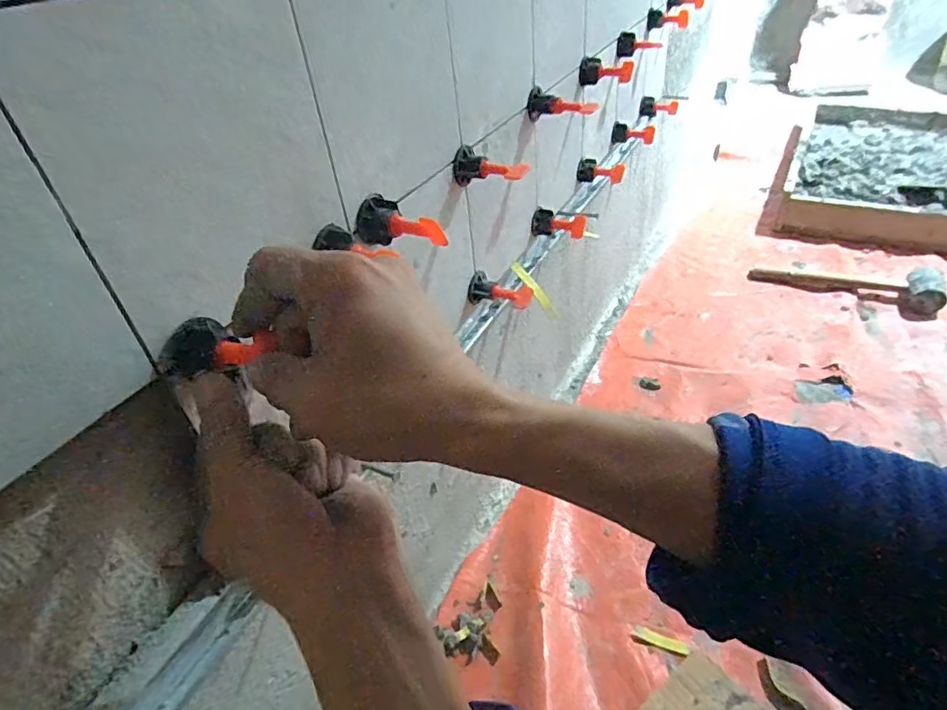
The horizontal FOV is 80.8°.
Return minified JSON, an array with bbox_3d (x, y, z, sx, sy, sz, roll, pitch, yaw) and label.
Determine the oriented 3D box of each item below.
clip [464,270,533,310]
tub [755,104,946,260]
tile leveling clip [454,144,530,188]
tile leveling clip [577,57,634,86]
[{"bbox_3d":[0.026,-0.058,0.527,0.057,0.029,0.031,18,45,26],"label":"clip"},{"bbox_3d":[1.140,-0.505,1.493,0.558,0.104,0.855,17,44,26],"label":"tub"},{"bbox_3d":[0.014,-0.152,0.456,0.058,0.027,0.032,21,46,30],"label":"tile leveling clip"},{"bbox_3d":[0.155,-0.331,0.651,0.060,0.029,0.026,10,42,19],"label":"tile leveling clip"}]

